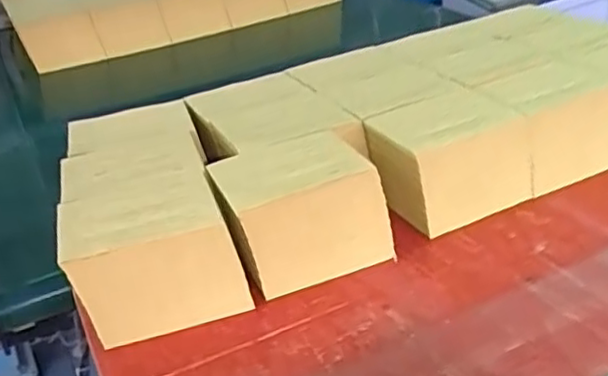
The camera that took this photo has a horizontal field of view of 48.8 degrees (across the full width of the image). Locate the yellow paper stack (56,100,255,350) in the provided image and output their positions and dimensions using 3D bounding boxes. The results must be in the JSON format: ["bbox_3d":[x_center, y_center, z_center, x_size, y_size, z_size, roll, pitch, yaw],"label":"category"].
[{"bbox_3d":[-0.197,0.026,0.823,0.172,0.143,0.328,-15,29,-13],"label":"yellow paper stack"}]

